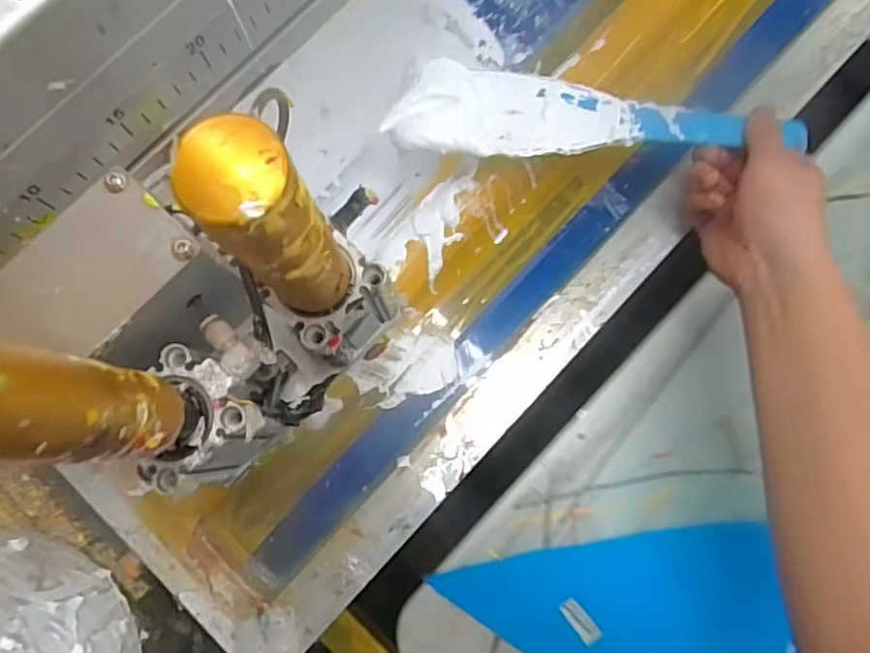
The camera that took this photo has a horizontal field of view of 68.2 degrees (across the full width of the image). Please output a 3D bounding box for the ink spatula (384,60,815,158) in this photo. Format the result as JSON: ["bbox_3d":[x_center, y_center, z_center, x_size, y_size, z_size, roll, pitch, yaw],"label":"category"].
[{"bbox_3d":[0.116,-0.149,0.456,0.285,0.023,0.069,1,79,-6],"label":"ink spatula"}]

